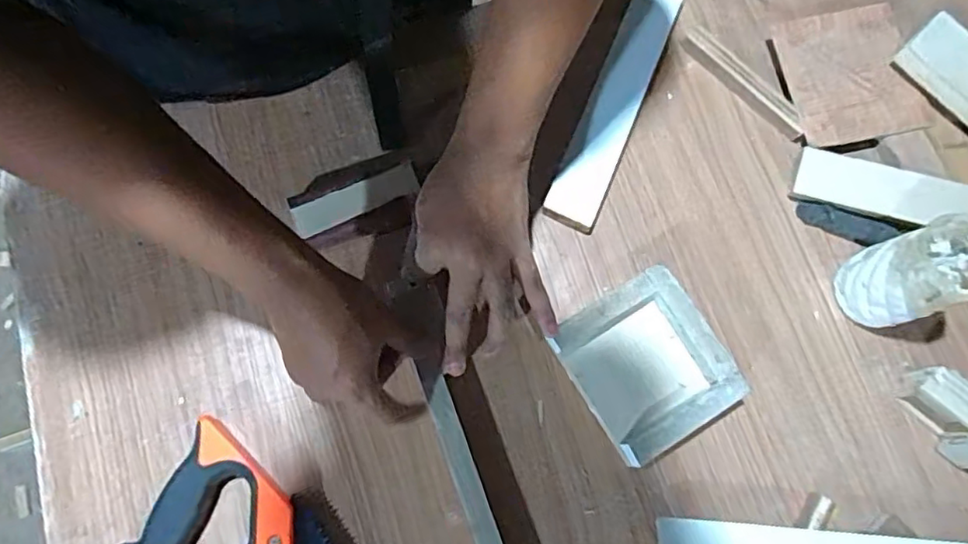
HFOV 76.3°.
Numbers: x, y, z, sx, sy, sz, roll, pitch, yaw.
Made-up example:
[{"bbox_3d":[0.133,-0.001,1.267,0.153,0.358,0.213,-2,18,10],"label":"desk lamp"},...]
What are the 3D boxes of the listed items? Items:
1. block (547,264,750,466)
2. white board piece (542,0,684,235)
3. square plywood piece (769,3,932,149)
[{"bbox_3d":[0.127,0.073,0.491,0.109,0.044,0.119,-30,78,-9],"label":"block"},{"bbox_3d":[0.122,-0.158,0.562,0.045,0.024,0.260,23,76,4],"label":"white board piece"},{"bbox_3d":[0.334,-0.180,0.563,0.112,0.008,0.125,-9,78,-2],"label":"square plywood piece"}]

